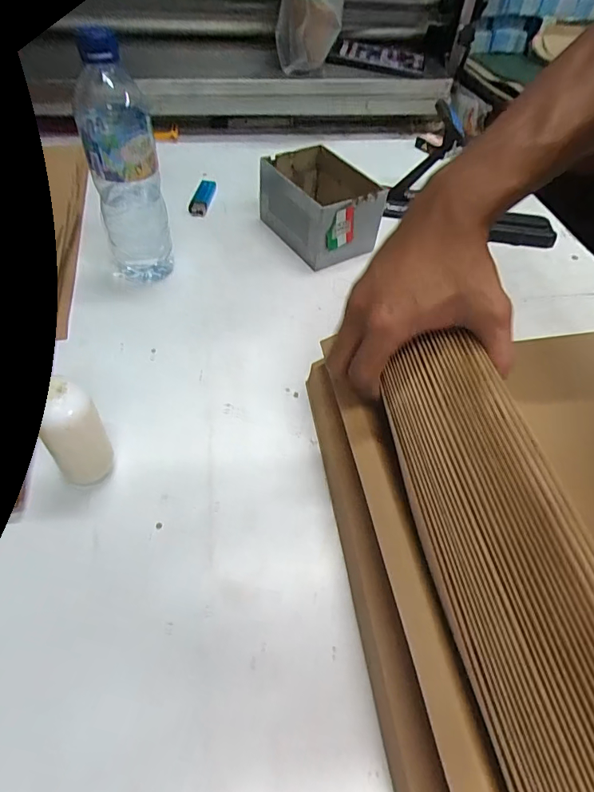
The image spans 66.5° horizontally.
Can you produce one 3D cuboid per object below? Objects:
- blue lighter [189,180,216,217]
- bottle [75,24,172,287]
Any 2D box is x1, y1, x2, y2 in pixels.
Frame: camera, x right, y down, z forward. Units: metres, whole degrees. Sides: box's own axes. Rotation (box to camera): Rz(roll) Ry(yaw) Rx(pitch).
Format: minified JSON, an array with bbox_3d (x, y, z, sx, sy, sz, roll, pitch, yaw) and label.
[{"bbox_3d":[-0.135,-0.284,0.645,0.025,0.010,0.087,7,51,1],"label":"blue lighter"},{"bbox_3d":[-0.172,-0.222,0.455,0.065,0.228,0.057,-12,53,-14],"label":"bottle"}]

